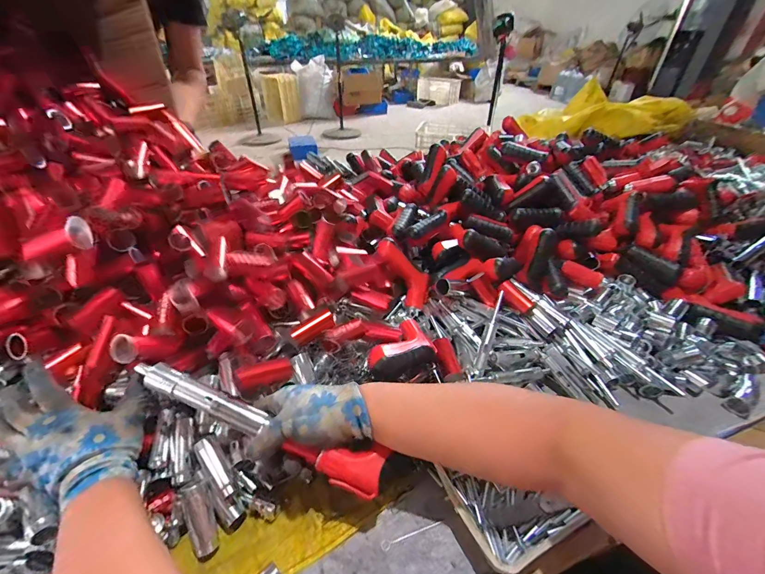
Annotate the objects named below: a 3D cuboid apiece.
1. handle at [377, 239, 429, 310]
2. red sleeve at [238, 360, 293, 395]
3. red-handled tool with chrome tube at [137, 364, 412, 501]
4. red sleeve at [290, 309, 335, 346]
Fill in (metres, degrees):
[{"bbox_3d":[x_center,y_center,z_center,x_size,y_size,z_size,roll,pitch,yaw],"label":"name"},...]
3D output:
[{"bbox_3d":[0.040,-0.027,0.587,0.052,0.030,0.129,-36,95,-37],"label":"handle"},{"bbox_3d":[-0.135,0.103,0.390,0.062,0.021,0.017,-12,39,-37],"label":"red sleeve"},{"bbox_3d":[-0.119,0.144,0.359,0.303,0.031,0.045,23,42,5],"label":"red-handled tool with chrome tube"},{"bbox_3d":[-0.095,0.055,0.460,0.059,0.024,0.018,-27,47,-31],"label":"red sleeve"}]

